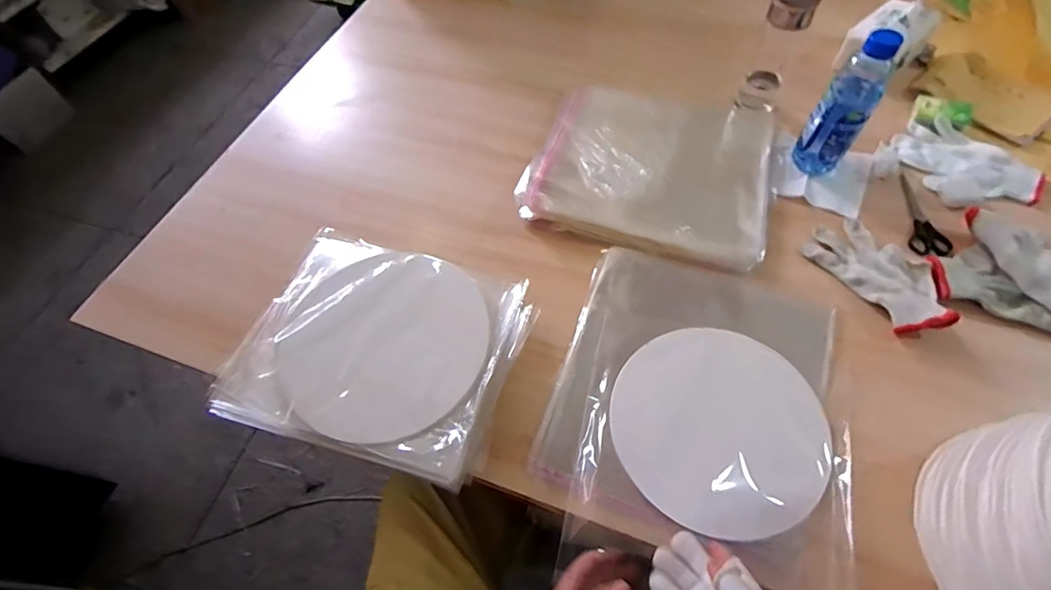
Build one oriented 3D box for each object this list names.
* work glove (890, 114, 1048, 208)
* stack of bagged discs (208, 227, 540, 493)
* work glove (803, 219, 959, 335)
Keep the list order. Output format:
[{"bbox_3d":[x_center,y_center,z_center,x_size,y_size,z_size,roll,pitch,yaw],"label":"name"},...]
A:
[{"bbox_3d":[0.655,-0.190,0.719,0.149,0.021,0.194,-42,66,-19],"label":"work glove"},{"bbox_3d":[-0.168,0.065,0.583,0.298,0.068,0.261,14,63,12],"label":"stack of bagged discs"},{"bbox_3d":[0.473,-0.033,0.635,0.103,0.026,0.179,-30,62,-13],"label":"work glove"}]

